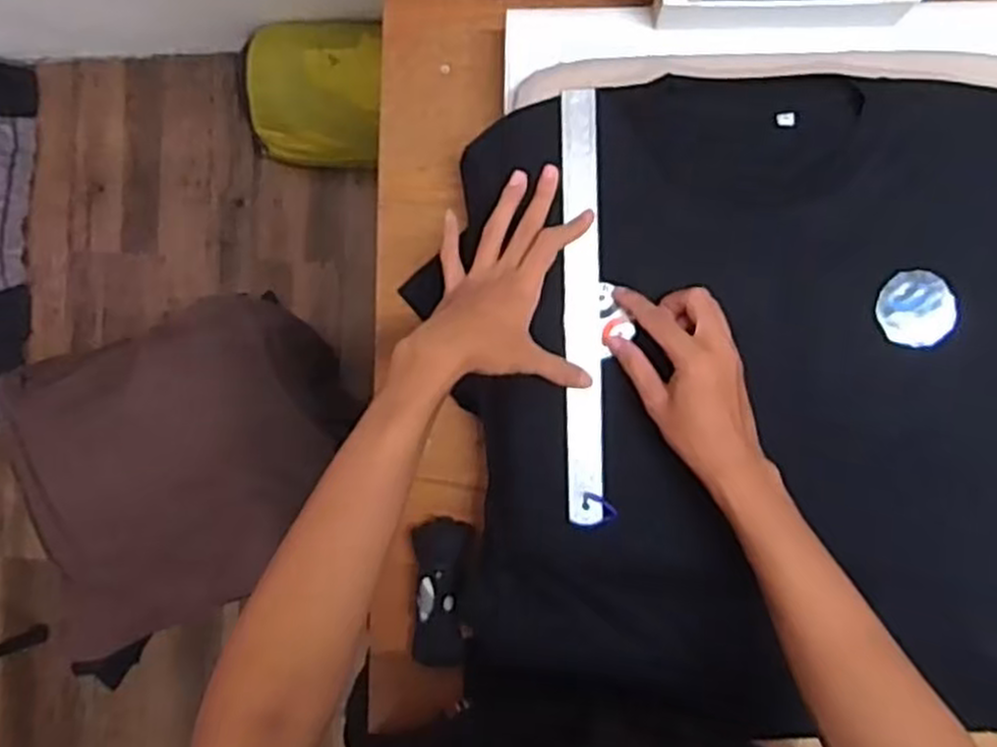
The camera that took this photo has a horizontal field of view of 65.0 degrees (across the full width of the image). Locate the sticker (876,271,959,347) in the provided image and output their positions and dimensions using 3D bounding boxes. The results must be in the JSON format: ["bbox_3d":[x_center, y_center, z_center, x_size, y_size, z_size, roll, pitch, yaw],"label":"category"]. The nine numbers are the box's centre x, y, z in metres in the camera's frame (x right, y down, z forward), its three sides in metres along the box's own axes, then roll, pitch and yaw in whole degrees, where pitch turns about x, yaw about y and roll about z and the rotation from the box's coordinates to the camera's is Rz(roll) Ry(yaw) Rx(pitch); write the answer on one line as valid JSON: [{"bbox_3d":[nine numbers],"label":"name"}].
[{"bbox_3d":[0.313,-0.049,0.586,0.053,0.004,0.055,6,93,10],"label":"sticker"}]

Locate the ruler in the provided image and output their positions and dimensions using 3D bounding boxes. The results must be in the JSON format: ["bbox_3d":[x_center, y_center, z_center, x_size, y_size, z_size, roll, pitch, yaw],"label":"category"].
[{"bbox_3d":[0.065,-0.049,0.604,0.028,0.009,0.328,-1,93,18],"label":"ruler"}]

